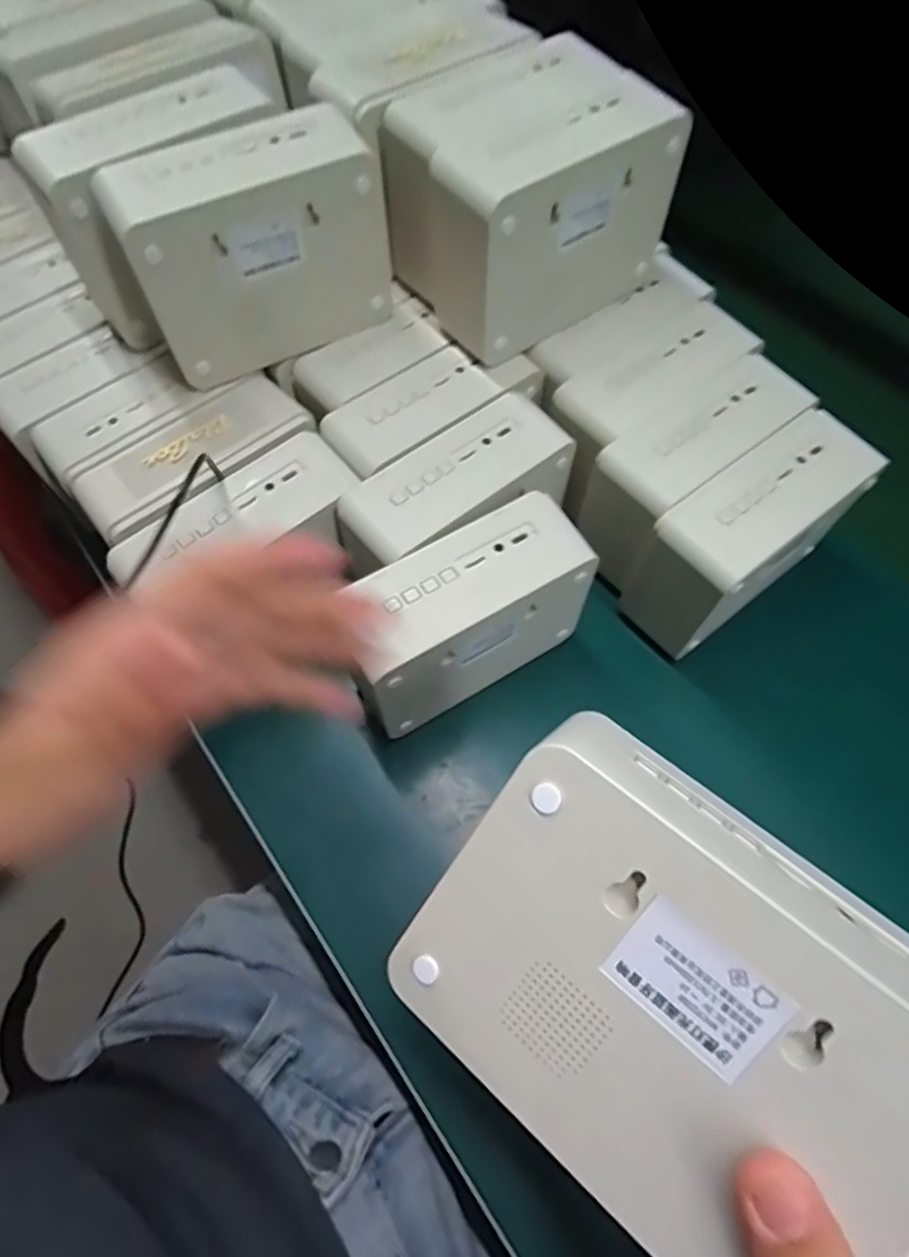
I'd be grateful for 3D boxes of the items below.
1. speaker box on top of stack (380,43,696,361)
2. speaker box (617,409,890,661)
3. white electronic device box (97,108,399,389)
[{"bbox_3d":[0.042,-0.253,0.383,0.136,0.106,0.106,-34,67,-14],"label":"speaker box on top of stack"},{"bbox_3d":[0.173,-0.051,0.386,0.150,0.091,0.062,-37,67,-18],"label":"speaker box"},{"bbox_3d":[-0.111,-0.214,0.366,0.139,0.108,0.051,-28,66,-12],"label":"white electronic device box"}]

